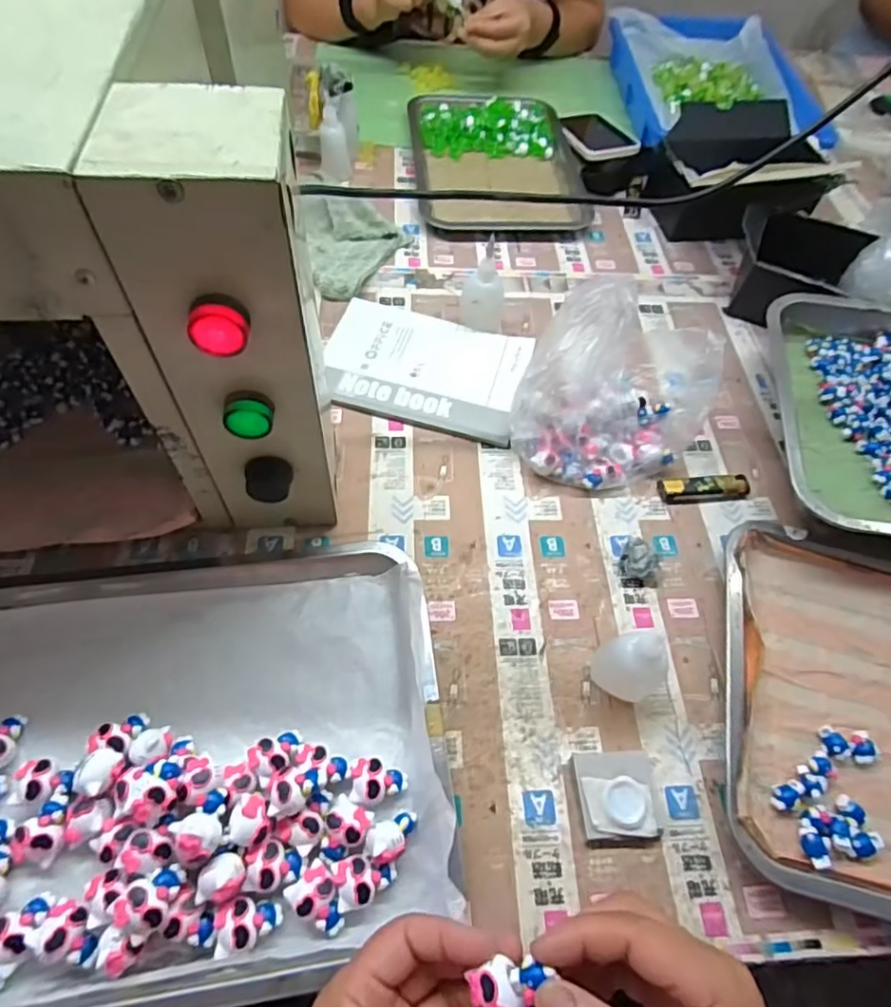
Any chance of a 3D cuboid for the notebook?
[{"bbox_3d":[-0.021,-0.134,0.574,0.190,0.010,0.135,14,59,4],"label":"notebook"}]

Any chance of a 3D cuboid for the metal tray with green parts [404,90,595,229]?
[{"bbox_3d":[0.063,-0.473,0.784,0.215,0.028,0.301,-5,59,-8],"label":"metal tray with green parts"}]

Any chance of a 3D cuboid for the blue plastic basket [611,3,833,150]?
[{"bbox_3d":[0.380,-0.604,0.850,0.231,0.072,0.431,1,58,-4],"label":"blue plastic basket"}]

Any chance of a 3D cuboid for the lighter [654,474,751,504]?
[{"bbox_3d":[0.231,-0.013,0.521,0.078,0.015,0.023,-4,59,-7],"label":"lighter"}]

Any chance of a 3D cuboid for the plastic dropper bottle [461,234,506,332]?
[{"bbox_3d":[0.040,-0.216,0.581,0.046,0.085,0.037,12,58,3],"label":"plastic dropper bottle"}]

